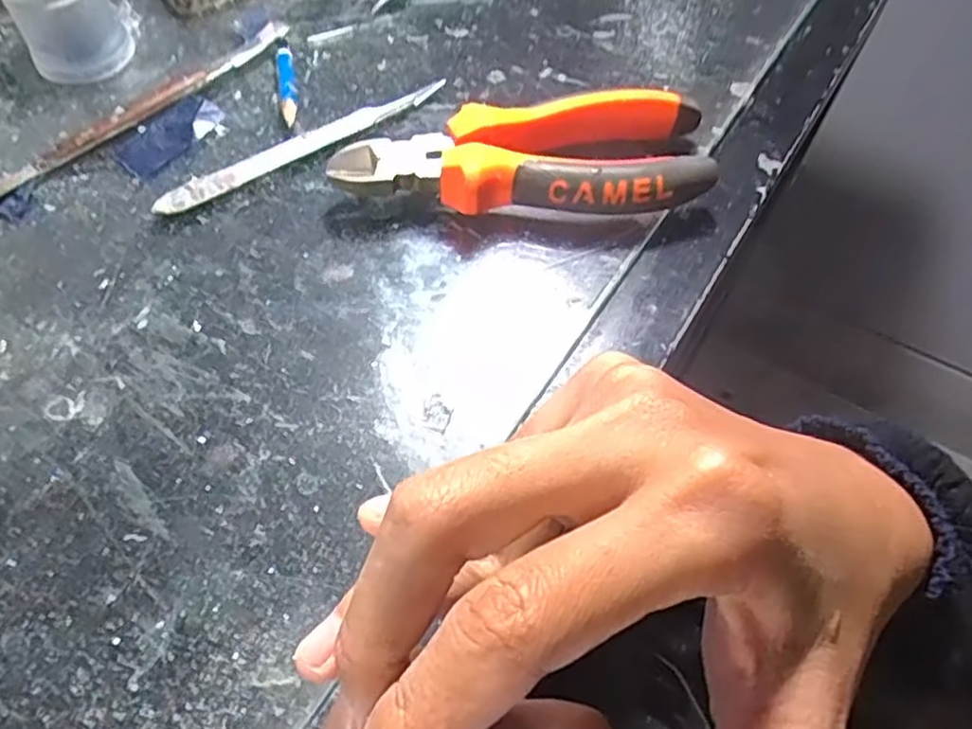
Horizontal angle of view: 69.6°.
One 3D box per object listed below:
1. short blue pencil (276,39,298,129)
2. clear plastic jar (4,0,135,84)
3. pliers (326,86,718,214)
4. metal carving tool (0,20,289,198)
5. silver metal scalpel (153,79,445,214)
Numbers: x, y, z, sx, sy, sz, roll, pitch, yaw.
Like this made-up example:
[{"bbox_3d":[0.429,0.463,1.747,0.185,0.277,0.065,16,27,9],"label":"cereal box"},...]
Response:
[{"bbox_3d":[-0.092,-0.131,0.323,0.008,0.007,0.057,-9,60,-9],"label":"short blue pencil"},{"bbox_3d":[-0.189,-0.160,0.313,0.042,0.050,0.038,-28,64,-19],"label":"clear plastic jar"},{"bbox_3d":[0.016,-0.084,0.287,0.145,0.028,0.054,1,59,-3],"label":"pliers"},{"bbox_3d":[-0.155,-0.111,0.308,0.014,0.009,0.167,38,64,18],"label":"metal carving tool"},{"bbox_3d":[-0.077,-0.096,0.304,0.135,0.006,0.012,-33,66,-21],"label":"silver metal scalpel"}]

